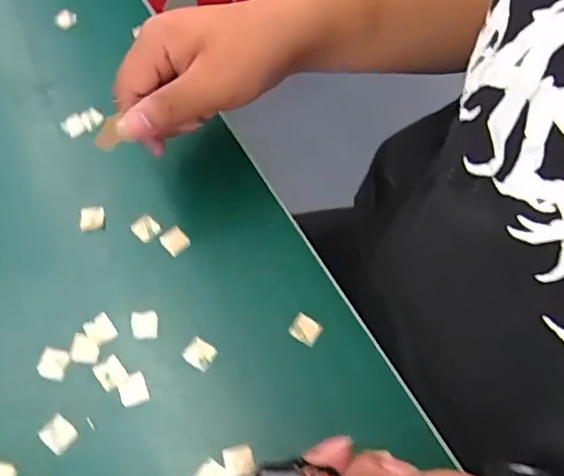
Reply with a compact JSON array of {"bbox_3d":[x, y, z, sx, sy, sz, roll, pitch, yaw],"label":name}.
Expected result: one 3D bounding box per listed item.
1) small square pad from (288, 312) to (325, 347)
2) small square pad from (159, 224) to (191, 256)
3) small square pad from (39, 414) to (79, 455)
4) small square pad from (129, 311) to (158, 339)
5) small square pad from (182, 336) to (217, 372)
[{"bbox_3d":[0.015,0.056,0.359,0.019,0.004,0.017,29,65,16],"label":"small square pad"},{"bbox_3d":[-0.073,0.002,0.390,0.016,0.004,0.019,-38,66,-19],"label":"small square pad"},{"bbox_3d":[-0.127,0.111,0.325,0.019,0.004,0.016,32,65,17],"label":"small square pad"},{"bbox_3d":[-0.087,0.054,0.359,0.018,0.004,0.018,-2,60,-1],"label":"small square pad"},{"bbox_3d":[-0.051,0.070,0.350,0.018,0.004,0.016,29,65,16],"label":"small square pad"}]

